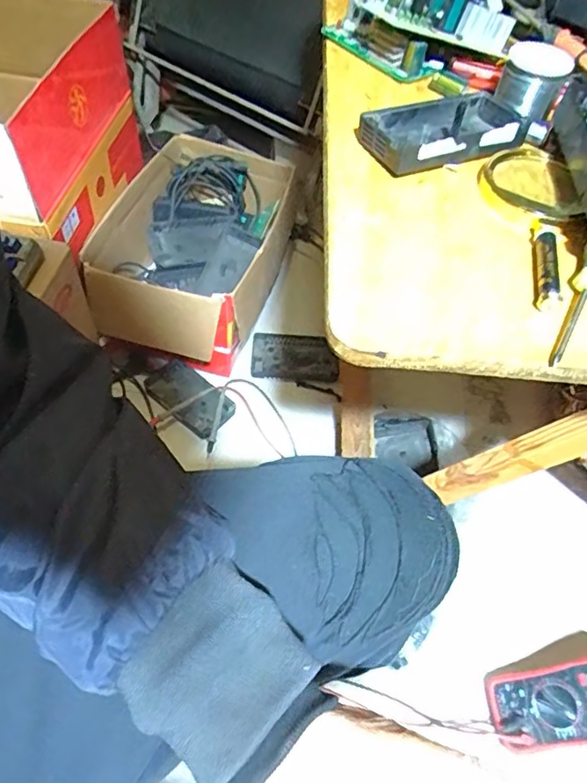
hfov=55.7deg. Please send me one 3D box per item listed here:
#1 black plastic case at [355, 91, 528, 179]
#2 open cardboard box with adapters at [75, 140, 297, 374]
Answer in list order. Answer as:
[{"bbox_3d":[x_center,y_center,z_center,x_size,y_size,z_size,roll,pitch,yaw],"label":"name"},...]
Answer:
[{"bbox_3d":[0.124,-0.217,0.457,0.132,0.029,0.078,-22,60,-19],"label":"black plastic case"},{"bbox_3d":[-0.180,-0.246,0.999,0.276,0.189,0.404,13,55,4],"label":"open cardboard box with adapters"}]

